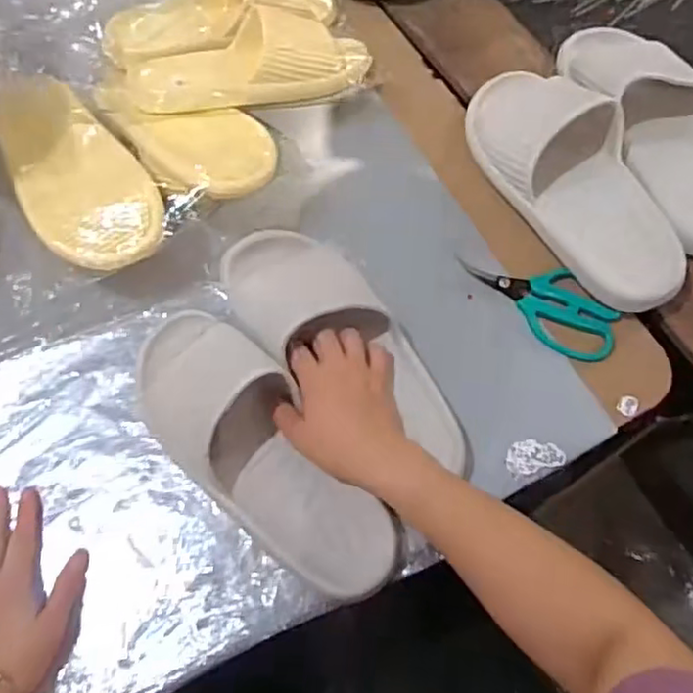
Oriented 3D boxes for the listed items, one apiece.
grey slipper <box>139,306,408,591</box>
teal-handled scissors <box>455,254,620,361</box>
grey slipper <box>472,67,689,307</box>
[{"bbox_3d":[-0.072,0.076,0.509,0.099,0.059,0.271,-40,75,-13],"label":"grey slipper"},{"bbox_3d":[0.171,-0.044,0.571,0.058,0.011,0.139,-42,70,-14],"label":"teal-handled scissors"},{"bbox_3d":[0.200,-0.155,0.589,0.106,0.067,0.274,-28,68,-9],"label":"grey slipper"}]

